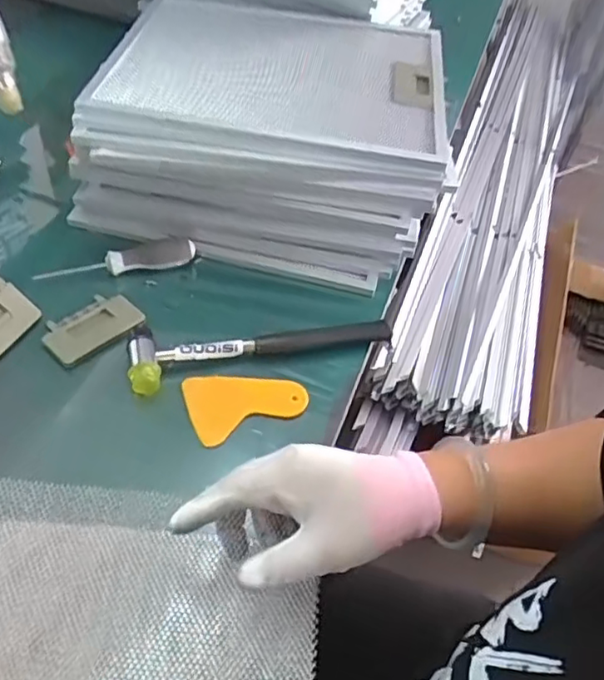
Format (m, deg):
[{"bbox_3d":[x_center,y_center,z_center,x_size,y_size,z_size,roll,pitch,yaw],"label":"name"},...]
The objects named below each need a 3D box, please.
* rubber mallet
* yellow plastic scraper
[{"bbox_3d":[-0.035,0.002,0.565,0.243,0.022,0.057,-10,51,-14],"label":"rubber mallet"},{"bbox_3d":[-0.050,0.049,0.537,0.101,0.008,0.071,-18,53,-21],"label":"yellow plastic scraper"}]

